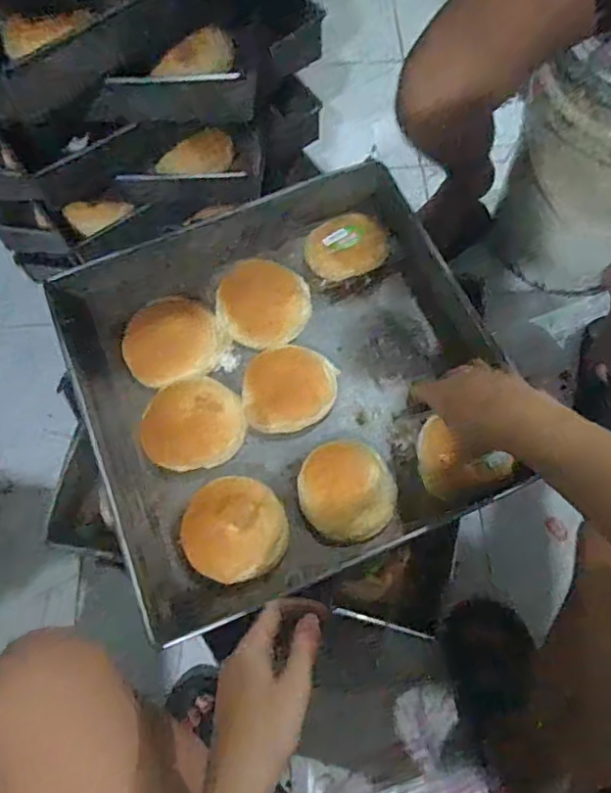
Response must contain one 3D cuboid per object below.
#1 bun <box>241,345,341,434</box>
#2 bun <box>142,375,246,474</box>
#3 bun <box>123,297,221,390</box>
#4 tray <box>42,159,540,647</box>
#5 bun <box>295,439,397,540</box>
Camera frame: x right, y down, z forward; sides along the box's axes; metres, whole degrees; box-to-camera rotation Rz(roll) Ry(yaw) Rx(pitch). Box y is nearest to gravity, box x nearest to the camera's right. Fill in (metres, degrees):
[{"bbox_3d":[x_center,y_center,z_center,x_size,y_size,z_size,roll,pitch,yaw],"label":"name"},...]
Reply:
[{"bbox_3d":[-0.016,-0.008,0.610,0.107,0.047,0.093,-19,68,-6],"label":"bun"},{"bbox_3d":[-0.116,0.030,0.594,0.106,0.050,0.090,-22,69,-7],"label":"bun"},{"bbox_3d":[-0.147,-0.059,0.638,0.106,0.038,0.098,-1,67,1],"label":"bun"},{"bbox_3d":[-0.022,-0.028,0.603,0.418,0.060,0.404,-23,70,-6],"label":"tray"},{"bbox_3d":[0.042,0.096,0.573,0.096,0.056,0.091,-1,67,1],"label":"bun"}]

